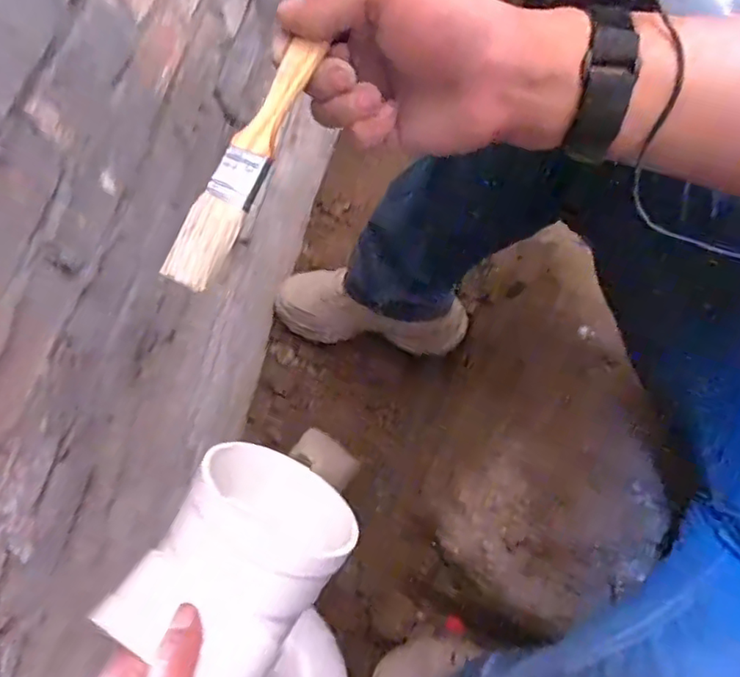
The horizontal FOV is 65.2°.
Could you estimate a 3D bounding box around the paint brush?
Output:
[{"bbox_3d":[-0.057,-0.087,0.277,0.022,0.009,0.139,22,75,8],"label":"paint brush"}]

